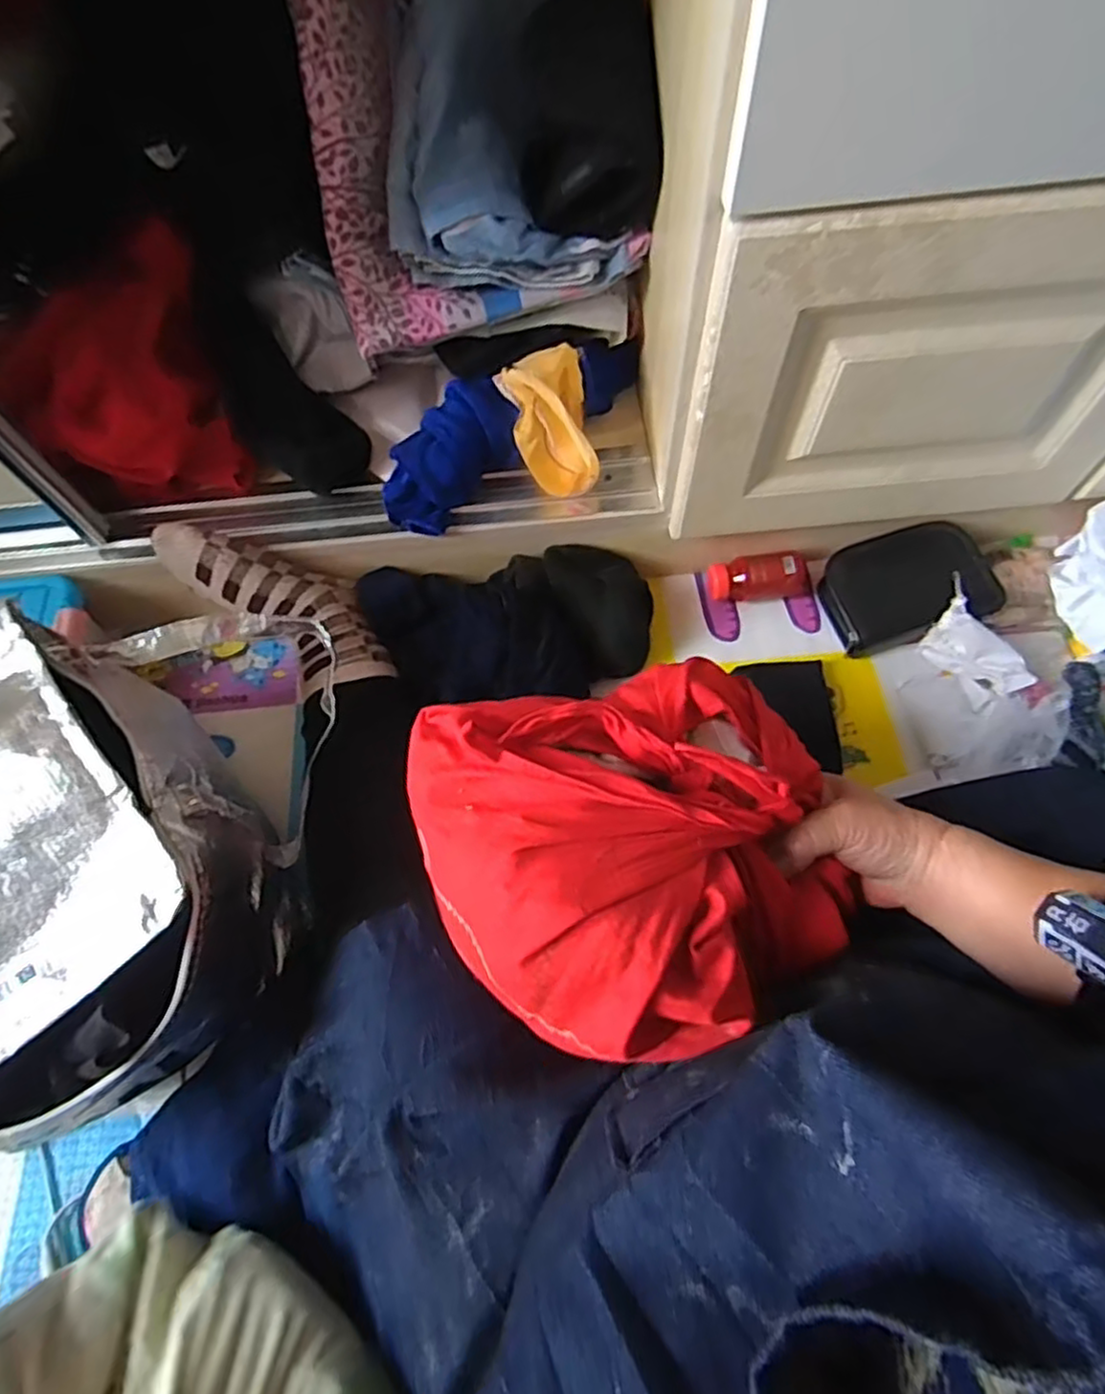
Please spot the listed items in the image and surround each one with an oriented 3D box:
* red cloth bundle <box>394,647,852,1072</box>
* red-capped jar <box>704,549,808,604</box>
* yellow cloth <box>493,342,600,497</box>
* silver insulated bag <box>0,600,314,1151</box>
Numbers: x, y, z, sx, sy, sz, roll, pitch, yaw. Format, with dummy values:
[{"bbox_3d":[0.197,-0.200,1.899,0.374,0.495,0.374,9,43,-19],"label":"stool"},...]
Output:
[{"bbox_3d":[0.056,0.085,0.416,0.244,0.103,0.216,-18,66,-6],"label":"red cloth bundle"},{"bbox_3d":[0.221,-0.127,0.733,0.109,0.042,0.045,-3,65,1],"label":"red-capped jar"},{"bbox_3d":[0.004,-0.262,0.674,0.072,0.129,0.072,-12,23,32],"label":"yellow cloth"},{"bbox_3d":[-0.387,0.154,0.519,0.313,0.219,0.356,-38,69,-14],"label":"silver insulated bag"}]

